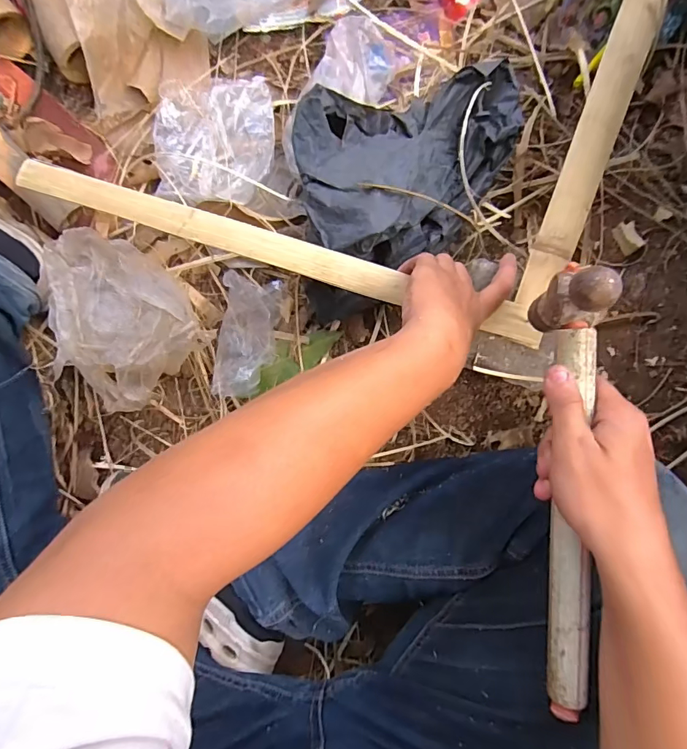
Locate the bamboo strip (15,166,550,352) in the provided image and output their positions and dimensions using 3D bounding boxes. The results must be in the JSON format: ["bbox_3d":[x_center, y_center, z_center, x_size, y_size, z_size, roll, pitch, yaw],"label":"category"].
[{"bbox_3d":[-0.077,-0.122,0.423,0.525,0.015,0.030,19,94,7],"label":"bamboo strip"}]

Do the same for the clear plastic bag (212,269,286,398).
[{"bbox_3d":[-0.107,-0.040,0.485,0.070,0.037,0.129,6,92,9],"label":"clear plastic bag"}]

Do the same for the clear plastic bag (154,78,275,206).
[{"bbox_3d":[-0.143,-0.251,0.481,0.140,0.034,0.140,3,92,9],"label":"clear plastic bag"}]

